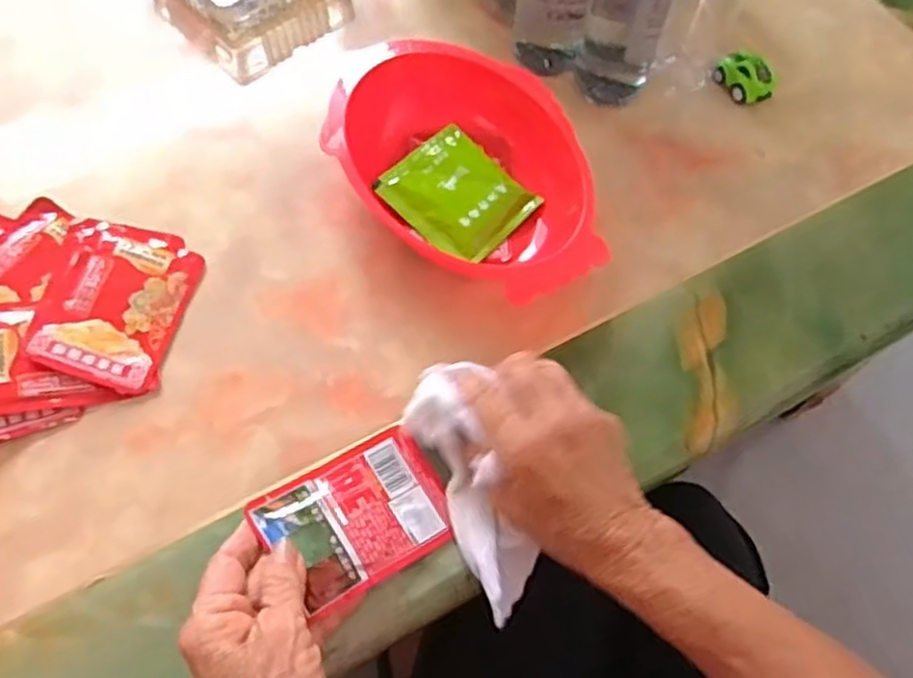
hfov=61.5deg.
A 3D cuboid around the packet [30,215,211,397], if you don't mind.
[{"bbox_3d":[-0.204,-0.023,0.465,0.076,0.014,0.106,8,63,0],"label":"packet"}]

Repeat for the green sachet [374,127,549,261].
[{"bbox_3d":[0.001,-0.097,0.510,0.088,0.012,0.076,42,68,16],"label":"green sachet"}]

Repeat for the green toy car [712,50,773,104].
[{"bbox_3d":[0.212,-0.196,0.568,0.023,0.024,0.045,-23,67,-15],"label":"green toy car"}]

